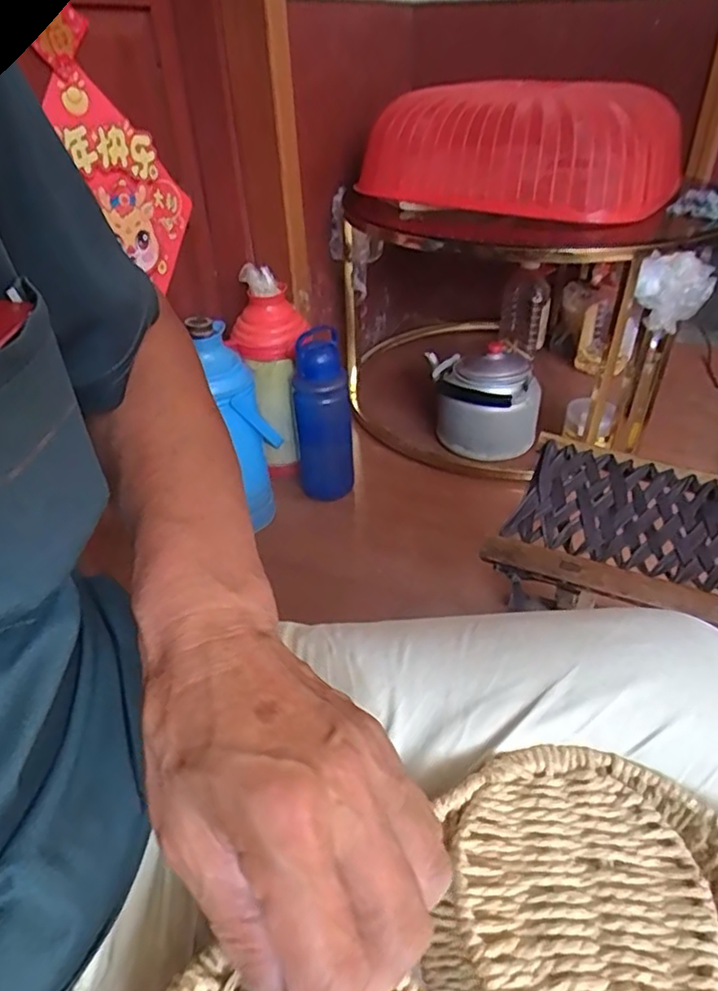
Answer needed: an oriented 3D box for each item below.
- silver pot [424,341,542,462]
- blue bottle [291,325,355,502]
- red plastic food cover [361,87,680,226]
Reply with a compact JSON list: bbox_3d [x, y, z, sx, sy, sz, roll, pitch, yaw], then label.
[{"bbox_3d":[0.261,-0.202,1.324,0.234,0.197,0.219,4,37,9],"label":"silver pot"},{"bbox_3d":[-0.067,-0.138,1.164,0.106,0.323,0.103,-5,37,-3],"label":"blue bottle"},{"bbox_3d":[0.274,-0.625,1.117,0.526,0.180,0.238,21,43,28],"label":"red plastic food cover"}]

